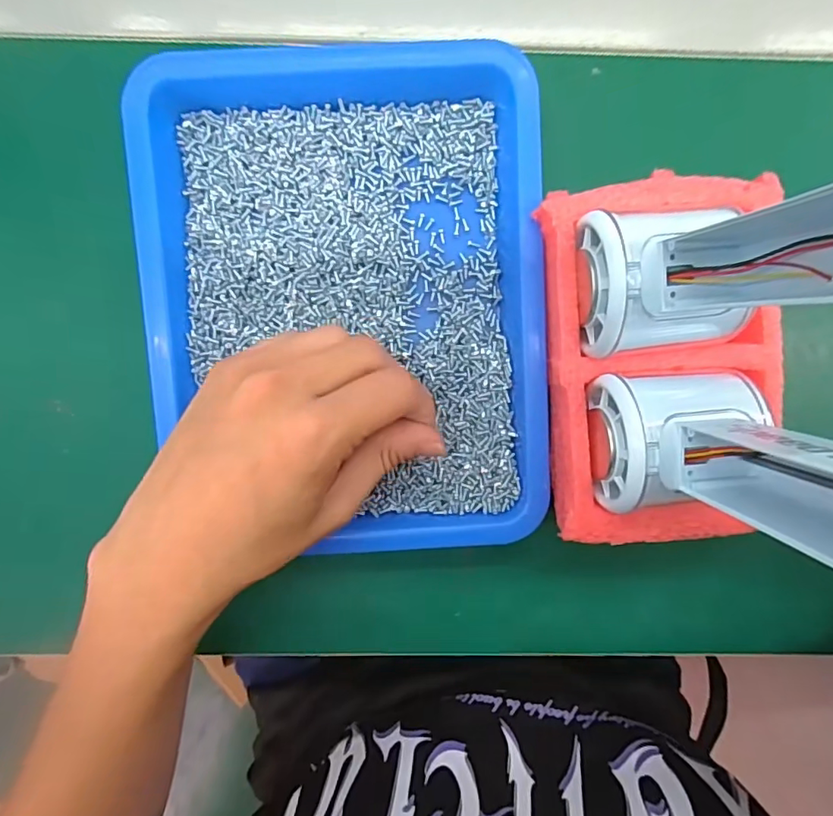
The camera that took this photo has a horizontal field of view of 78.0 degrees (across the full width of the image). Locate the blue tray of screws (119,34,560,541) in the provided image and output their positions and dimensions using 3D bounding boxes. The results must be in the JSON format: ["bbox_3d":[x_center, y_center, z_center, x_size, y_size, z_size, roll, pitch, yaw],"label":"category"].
[{"bbox_3d":[-0.030,-0.047,0.235,0.171,0.022,0.226,-4,96,-2],"label":"blue tray of screws"}]

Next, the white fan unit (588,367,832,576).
[{"bbox_3d":[0.106,0.019,0.156,0.054,0.123,0.052,-3,97,2],"label":"white fan unit"}]

